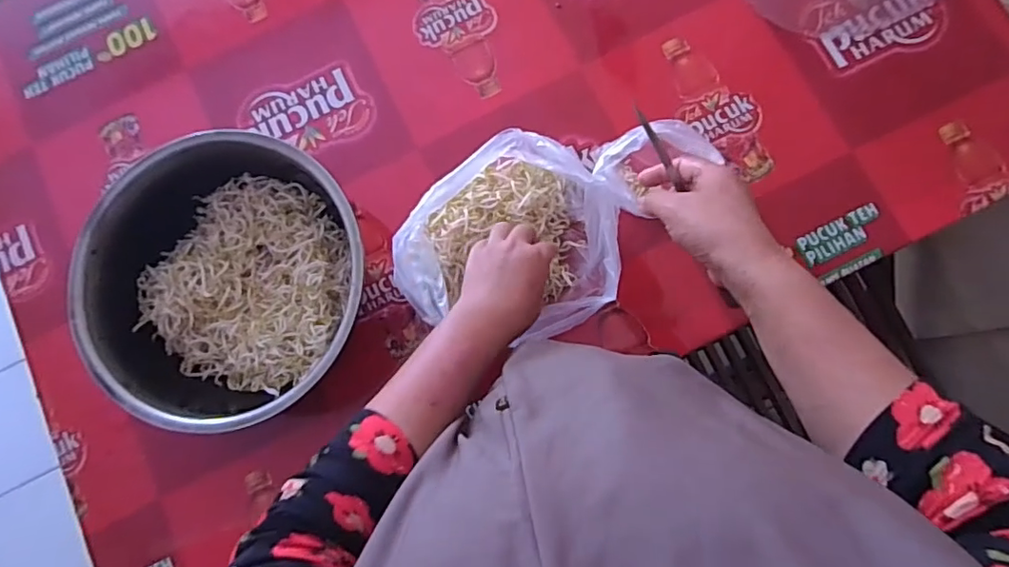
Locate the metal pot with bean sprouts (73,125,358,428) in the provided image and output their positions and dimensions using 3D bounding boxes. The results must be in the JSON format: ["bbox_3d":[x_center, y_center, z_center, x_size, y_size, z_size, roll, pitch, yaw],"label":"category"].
[{"bbox_3d":[-0.283,-0.001,0.610,0.288,0.126,0.287,0,82,3],"label":"metal pot with bean sprouts"}]

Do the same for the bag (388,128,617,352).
[{"bbox_3d":[0.010,-0.029,0.582,0.206,0.109,0.193,-45,82,-3],"label":"bag"}]

